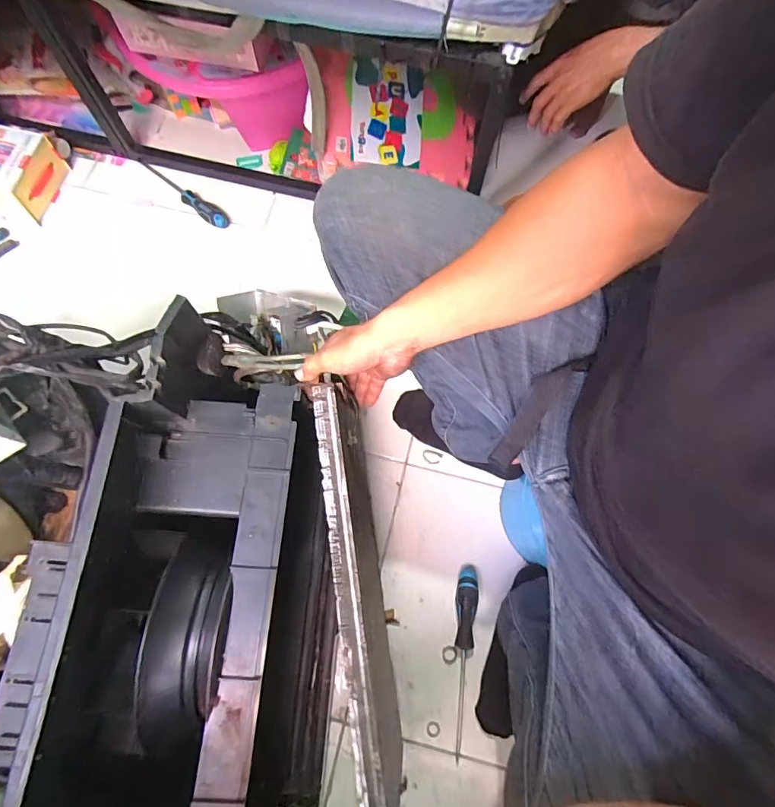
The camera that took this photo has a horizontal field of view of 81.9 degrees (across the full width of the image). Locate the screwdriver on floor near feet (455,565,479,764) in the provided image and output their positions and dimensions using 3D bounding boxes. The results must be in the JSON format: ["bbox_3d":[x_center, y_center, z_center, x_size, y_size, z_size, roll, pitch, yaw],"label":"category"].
[{"bbox_3d":[0.117,0.390,0.685,0.032,0.031,0.262,5,73,0],"label":"screwdriver on floor near feet"}]

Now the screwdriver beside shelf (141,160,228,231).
[{"bbox_3d":[-0.420,-0.442,0.921,0.249,0.023,0.038,40,76,10],"label":"screwdriver beside shelf"}]

